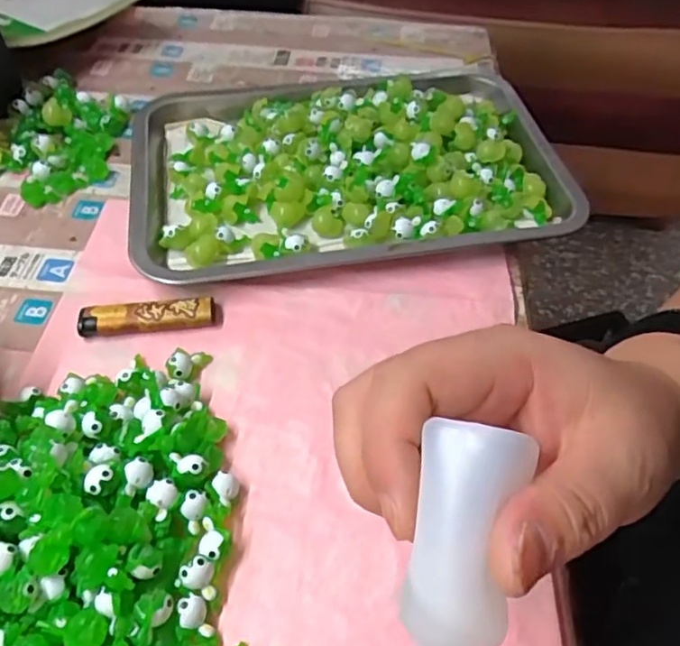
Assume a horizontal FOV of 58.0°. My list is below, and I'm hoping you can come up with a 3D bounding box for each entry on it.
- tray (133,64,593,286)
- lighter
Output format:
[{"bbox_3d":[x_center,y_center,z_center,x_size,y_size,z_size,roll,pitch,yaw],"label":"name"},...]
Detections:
[{"bbox_3d":[0.003,-0.126,0.472,0.311,0.034,0.213,-7,53,-7],"label":"tray"},{"bbox_3d":[-0.118,-0.004,0.378,0.079,0.011,0.019,-5,52,-5],"label":"lighter"}]

